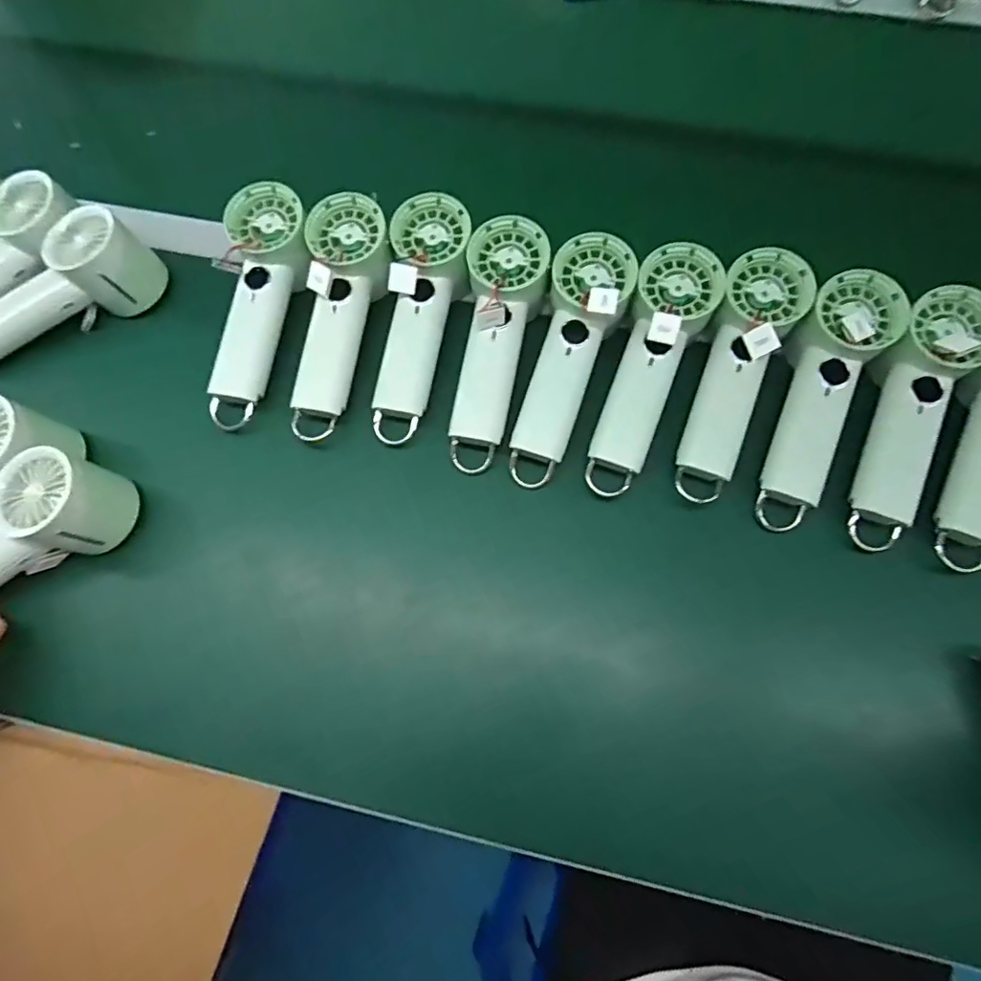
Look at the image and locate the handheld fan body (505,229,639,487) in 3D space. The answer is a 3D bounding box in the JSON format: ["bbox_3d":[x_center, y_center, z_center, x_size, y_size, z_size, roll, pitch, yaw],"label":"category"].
[{"bbox_3d":[0.060,-0.101,0.431,0.065,0.042,0.204,19,90,7],"label":"handheld fan body"}]

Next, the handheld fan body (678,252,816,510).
[{"bbox_3d":[0.190,-0.087,0.426,0.064,0.045,0.202,20,90,8],"label":"handheld fan body"}]

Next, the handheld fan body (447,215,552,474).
[{"bbox_3d":[0.004,-0.115,0.444,0.062,0.058,0.197,11,87,5],"label":"handheld fan body"}]

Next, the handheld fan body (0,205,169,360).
[{"bbox_3d":[-0.375,-0.163,0.455,0.191,0.064,0.052,-24,73,-7],"label":"handheld fan body"}]

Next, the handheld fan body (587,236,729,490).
[{"bbox_3d":[0.122,-0.093,0.428,0.065,0.045,0.202,22,89,8],"label":"handheld fan body"}]

